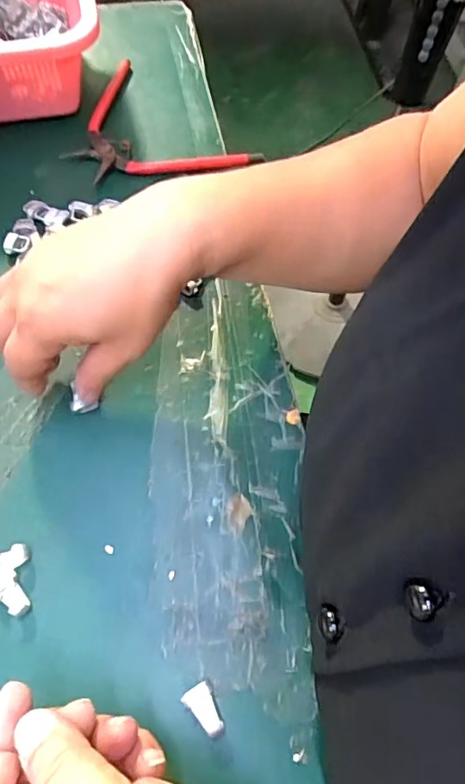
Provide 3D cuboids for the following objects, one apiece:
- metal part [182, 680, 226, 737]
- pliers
[{"bbox_3d":[-0.012,0.148,0.245,0.014,0.010,0.022,-32,68,-17],"label":"metal part"},{"bbox_3d":[-0.071,-0.201,0.418,0.157,0.010,0.107,40,68,17],"label":"pliers"}]

